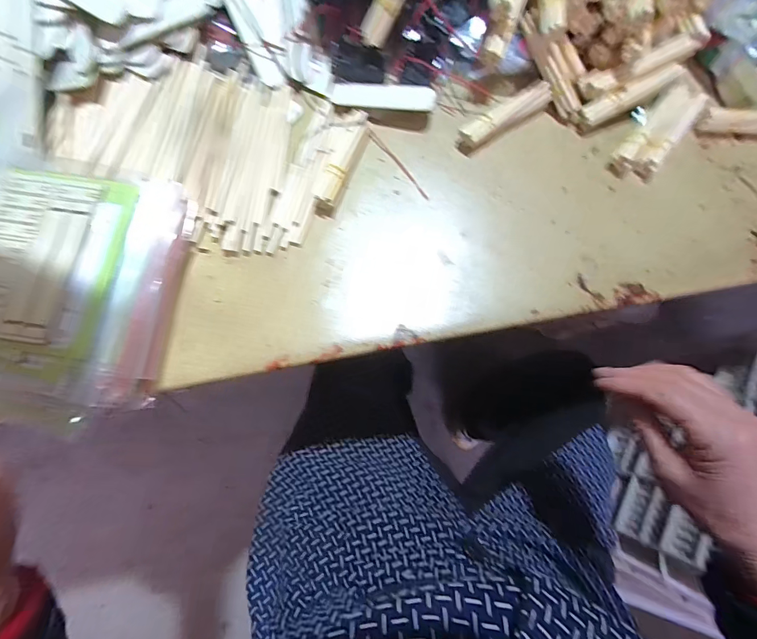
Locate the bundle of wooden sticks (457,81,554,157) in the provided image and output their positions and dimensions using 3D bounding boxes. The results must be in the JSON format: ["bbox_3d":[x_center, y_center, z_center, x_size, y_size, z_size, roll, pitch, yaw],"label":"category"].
[{"bbox_3d":[0.127,-0.204,0.385,0.106,0.022,0.023,-32,79,-9],"label":"bundle of wooden sticks"}]

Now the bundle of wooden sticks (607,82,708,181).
[{"bbox_3d":[0.285,-0.190,0.388,0.040,0.029,0.117,41,78,8],"label":"bundle of wooden sticks"}]

